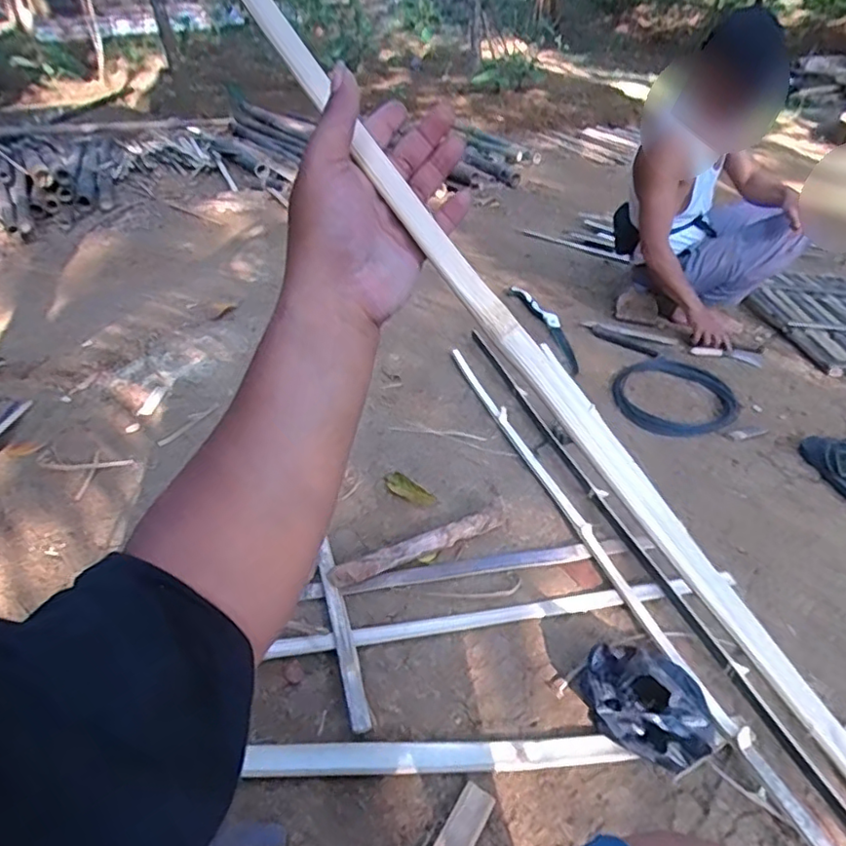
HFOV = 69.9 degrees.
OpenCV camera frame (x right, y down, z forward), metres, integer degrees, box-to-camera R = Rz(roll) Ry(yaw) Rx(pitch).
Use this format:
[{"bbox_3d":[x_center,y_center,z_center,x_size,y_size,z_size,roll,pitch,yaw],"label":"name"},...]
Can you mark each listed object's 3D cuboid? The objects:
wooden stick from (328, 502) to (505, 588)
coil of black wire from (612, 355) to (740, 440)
[{"bbox_3d":[0.001,0.239,1.185,0.389,0.043,0.048,-17,39,-25],"label":"wooden stick"},{"bbox_3d":[0.696,-0.077,1.692,0.412,0.022,0.328,-22,43,-32],"label":"coil of black wire"}]

